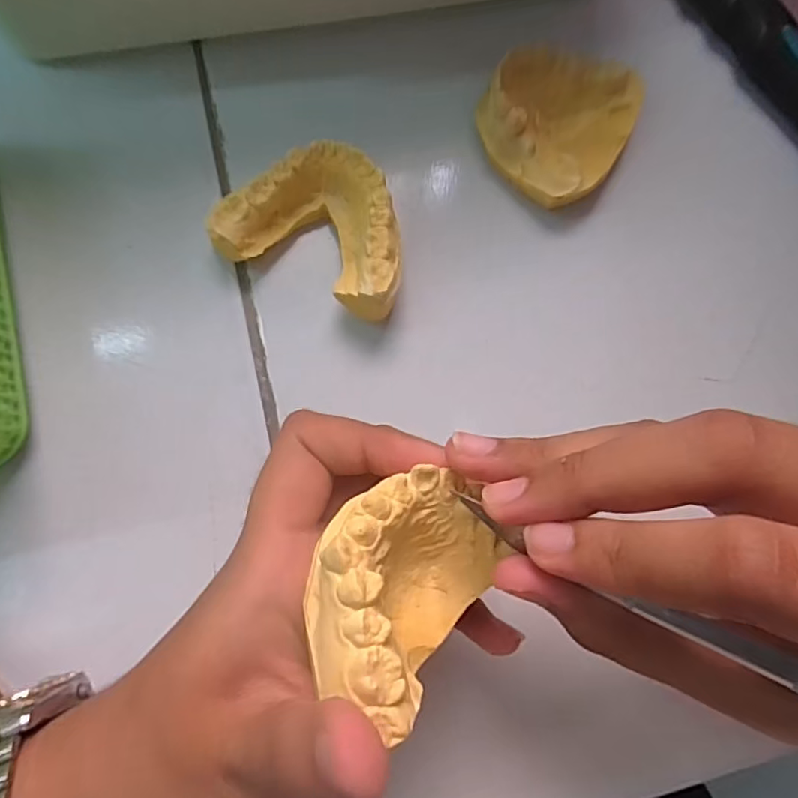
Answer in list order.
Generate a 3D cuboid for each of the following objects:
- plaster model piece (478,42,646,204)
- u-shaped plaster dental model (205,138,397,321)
[{"bbox_3d":[0.062,-0.111,0.229,0.057,0.020,0.062,0,82,-3],"label":"plaster model piece"},{"bbox_3d":[-0.028,-0.064,0.214,0.068,0.023,0.052,24,81,1],"label":"u-shaped plaster dental model"}]

